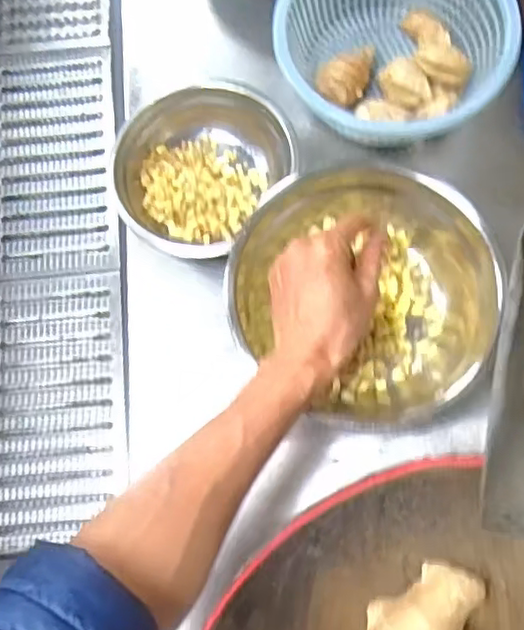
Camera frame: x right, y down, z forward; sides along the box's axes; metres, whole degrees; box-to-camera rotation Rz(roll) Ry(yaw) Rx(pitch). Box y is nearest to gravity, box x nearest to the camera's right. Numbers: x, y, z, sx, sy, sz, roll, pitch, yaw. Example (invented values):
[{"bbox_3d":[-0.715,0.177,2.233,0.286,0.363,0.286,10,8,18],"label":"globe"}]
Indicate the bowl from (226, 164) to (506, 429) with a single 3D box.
[{"bbox_3d":[0.088,-0.018,0.545,0.214,0.080,0.202,0,76,1],"label":"bowl"}]

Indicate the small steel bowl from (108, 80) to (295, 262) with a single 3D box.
[{"bbox_3d":[-0.056,-0.131,0.568,0.138,0.063,0.148,0,76,1],"label":"small steel bowl"}]

